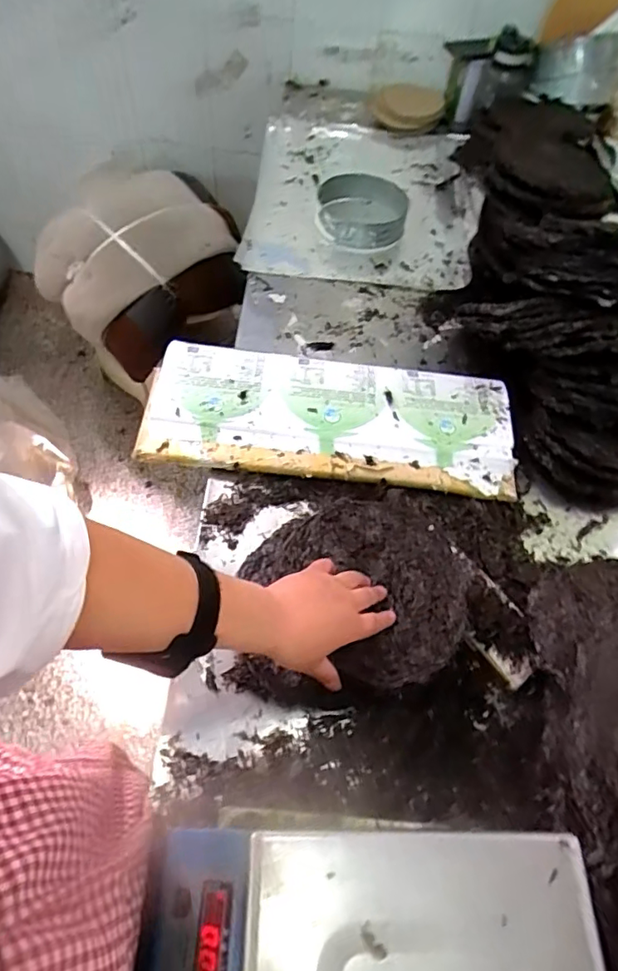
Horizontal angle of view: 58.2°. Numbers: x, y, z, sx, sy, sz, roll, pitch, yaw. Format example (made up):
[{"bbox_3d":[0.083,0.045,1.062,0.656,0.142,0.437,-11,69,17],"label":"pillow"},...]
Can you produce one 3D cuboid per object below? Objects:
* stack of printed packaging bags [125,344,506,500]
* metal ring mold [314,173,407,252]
[{"bbox_3d":[0.029,-0.093,0.775,0.499,0.054,0.192,5,58,-1],"label":"stack of printed packaging bags"},{"bbox_3d":[0.100,-0.515,1.045,0.167,0.056,0.180,2,58,-3],"label":"metal ring mold"}]

